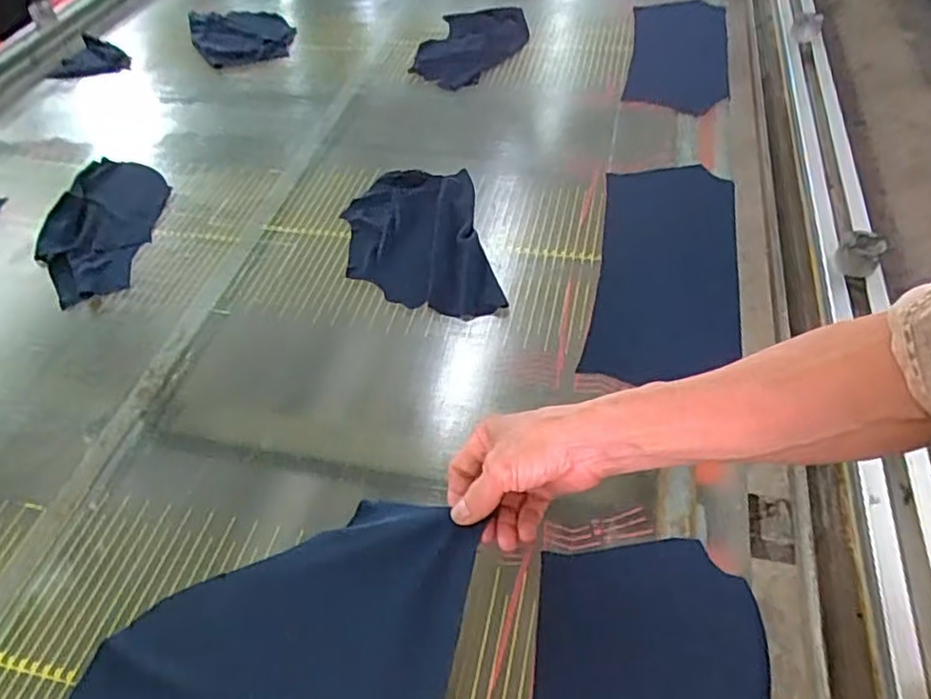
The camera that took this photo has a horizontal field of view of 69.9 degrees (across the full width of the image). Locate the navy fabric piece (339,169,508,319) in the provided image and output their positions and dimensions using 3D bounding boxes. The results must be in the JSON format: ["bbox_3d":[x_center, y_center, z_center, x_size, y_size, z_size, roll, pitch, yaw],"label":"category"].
[{"bbox_3d":[-0.058,-0.130,0.769,0.154,0.012,0.262,-8,48,-4],"label":"navy fabric piece"}]

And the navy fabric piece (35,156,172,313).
[{"bbox_3d":[-0.449,-0.159,0.818,0.129,0.021,0.279,-5,48,-1],"label":"navy fabric piece"}]

